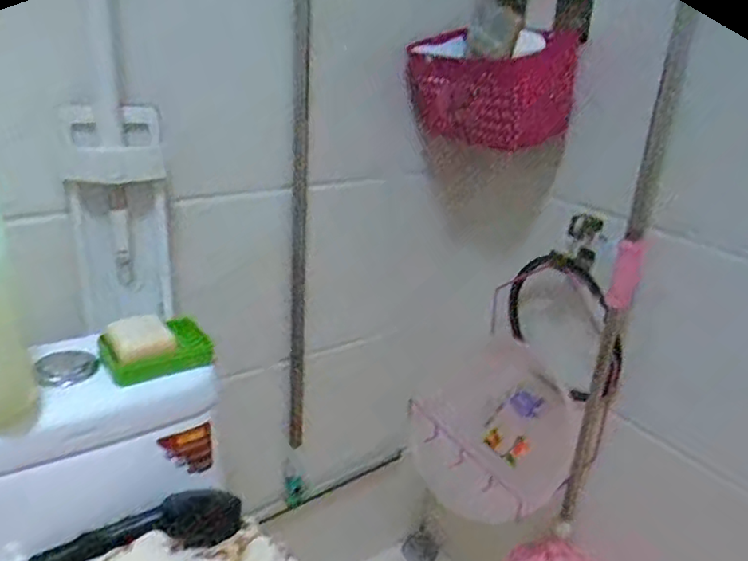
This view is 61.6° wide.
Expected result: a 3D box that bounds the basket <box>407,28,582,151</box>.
[{"bbox_3d":[0.169,-0.266,0.890,0.083,0.162,0.342,-7,26,-26],"label":"basket"}]

